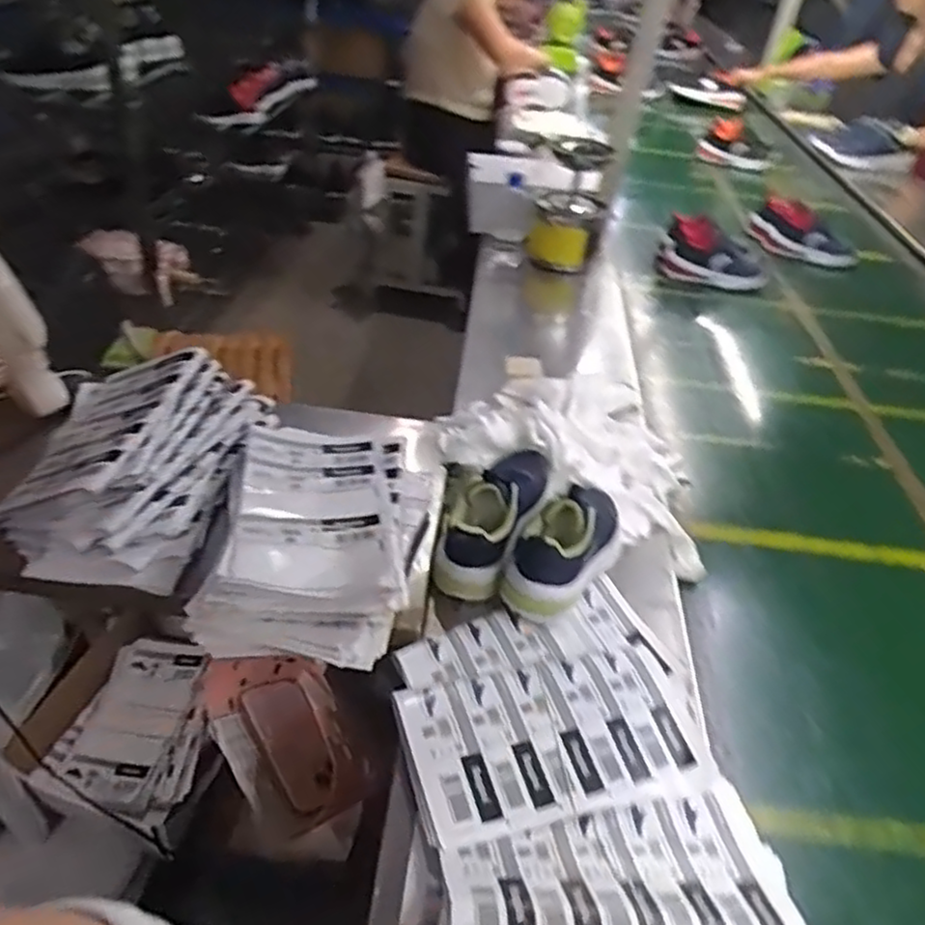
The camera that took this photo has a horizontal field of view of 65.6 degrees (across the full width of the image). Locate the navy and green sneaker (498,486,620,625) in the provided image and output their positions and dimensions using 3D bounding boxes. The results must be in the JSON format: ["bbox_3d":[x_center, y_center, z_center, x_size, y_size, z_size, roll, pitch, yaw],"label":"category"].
[{"bbox_3d":[0.111,0.070,0.716,0.072,0.089,0.186,29,46,25],"label":"navy and green sneaker"}]

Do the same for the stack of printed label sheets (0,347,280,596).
[{"bbox_3d":[-0.342,-0.016,0.742,0.225,0.078,0.294,7,41,1],"label":"stack of printed label sheets"}]

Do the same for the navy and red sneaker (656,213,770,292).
[{"bbox_3d":[0.521,-0.436,1.486,0.219,0.095,0.128,14,41,9],"label":"navy and red sneaker"}]

